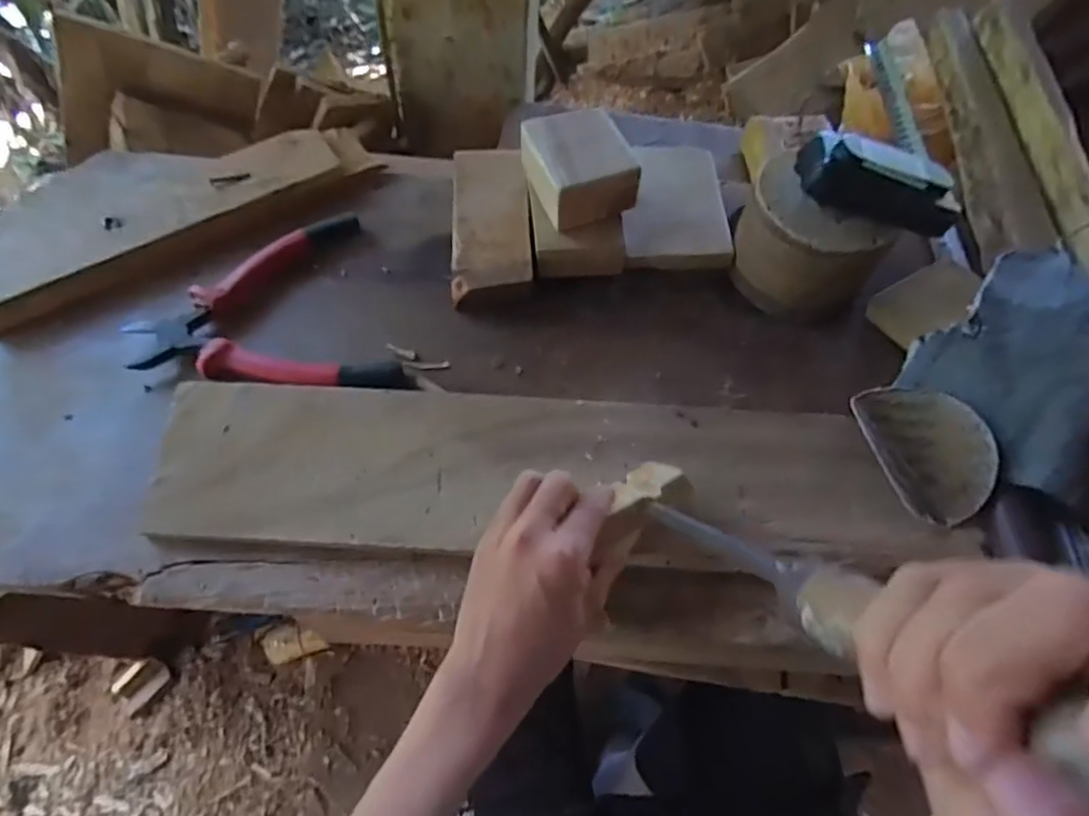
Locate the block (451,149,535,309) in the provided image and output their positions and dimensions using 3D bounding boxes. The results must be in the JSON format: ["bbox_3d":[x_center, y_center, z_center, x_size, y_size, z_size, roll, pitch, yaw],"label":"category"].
[{"bbox_3d":[-0.041,-0.138,0.471,0.058,0.029,0.131,-3,62,-5],"label":"block"}]

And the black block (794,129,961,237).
[{"bbox_3d":[0.218,-0.145,0.402,0.109,0.038,0.043,14,62,4],"label":"black block"}]

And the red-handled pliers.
[{"bbox_3d":[-0.186,-0.077,0.437,0.176,0.016,0.143,-3,62,-5],"label":"red-handled pliers"}]

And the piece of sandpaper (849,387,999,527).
[{"bbox_3d":[0.233,0.023,0.380,0.062,0.025,0.090,-15,64,-11],"label":"piece of sandpaper"}]

